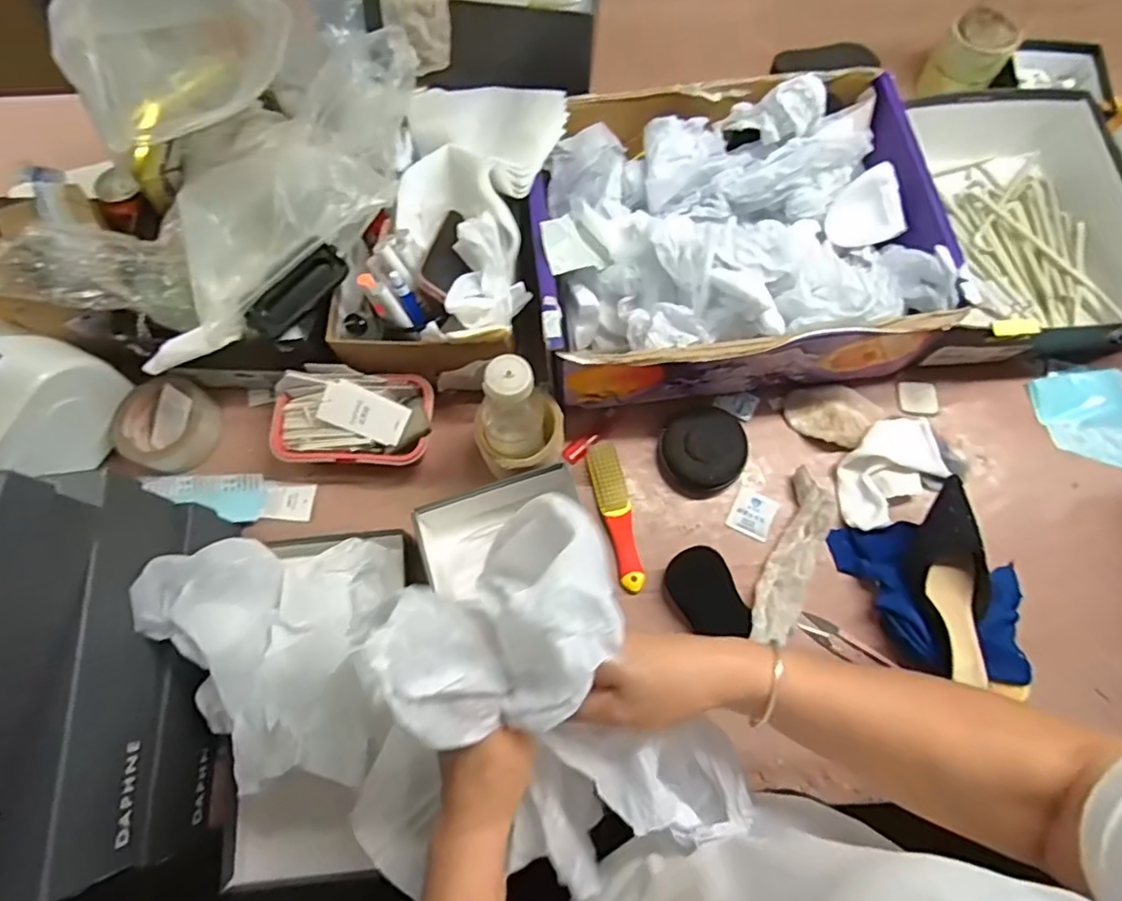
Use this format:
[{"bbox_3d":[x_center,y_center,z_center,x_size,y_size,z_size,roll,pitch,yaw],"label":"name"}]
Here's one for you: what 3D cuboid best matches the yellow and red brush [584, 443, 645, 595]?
[{"bbox_3d":[0.061,0.069,0.648,0.036,0.021,0.160,-13,72,-3],"label":"yellow and red brush"}]

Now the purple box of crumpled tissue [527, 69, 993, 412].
[{"bbox_3d":[0.171,-0.231,0.659,0.391,0.136,0.321,-7,71,-2],"label":"purple box of crumpled tissue"}]

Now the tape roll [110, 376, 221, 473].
[{"bbox_3d":[-0.444,-0.028,0.682,0.092,0.052,0.099,0,71,1],"label":"tape roll"}]

